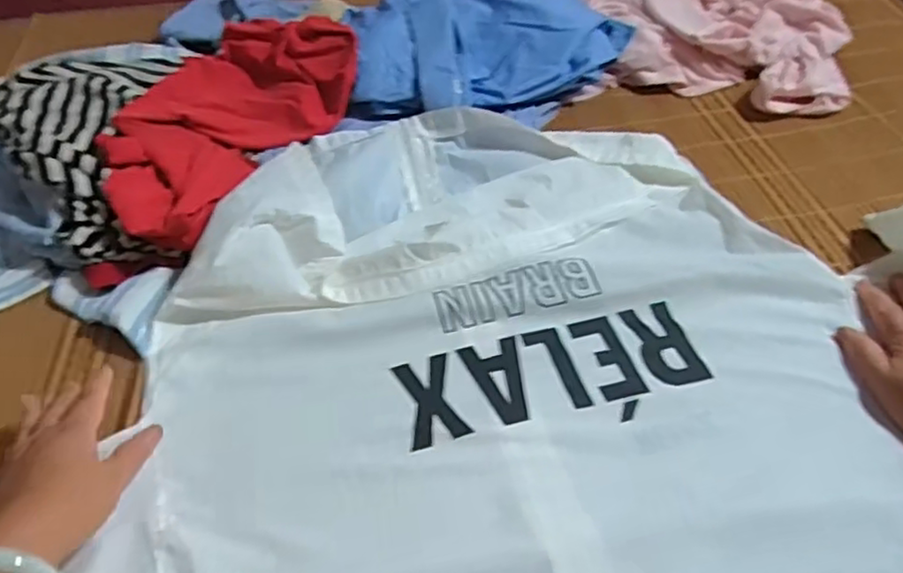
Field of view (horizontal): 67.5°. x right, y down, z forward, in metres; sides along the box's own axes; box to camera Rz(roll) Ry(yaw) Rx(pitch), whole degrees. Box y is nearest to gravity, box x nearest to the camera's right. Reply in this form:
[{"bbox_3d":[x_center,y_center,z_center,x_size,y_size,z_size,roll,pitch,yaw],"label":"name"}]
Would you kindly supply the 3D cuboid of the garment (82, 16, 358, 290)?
[{"bbox_3d":[-0.263,-0.161,0.724,0.209,0.086,0.371,18,51,22],"label":"garment"}]

